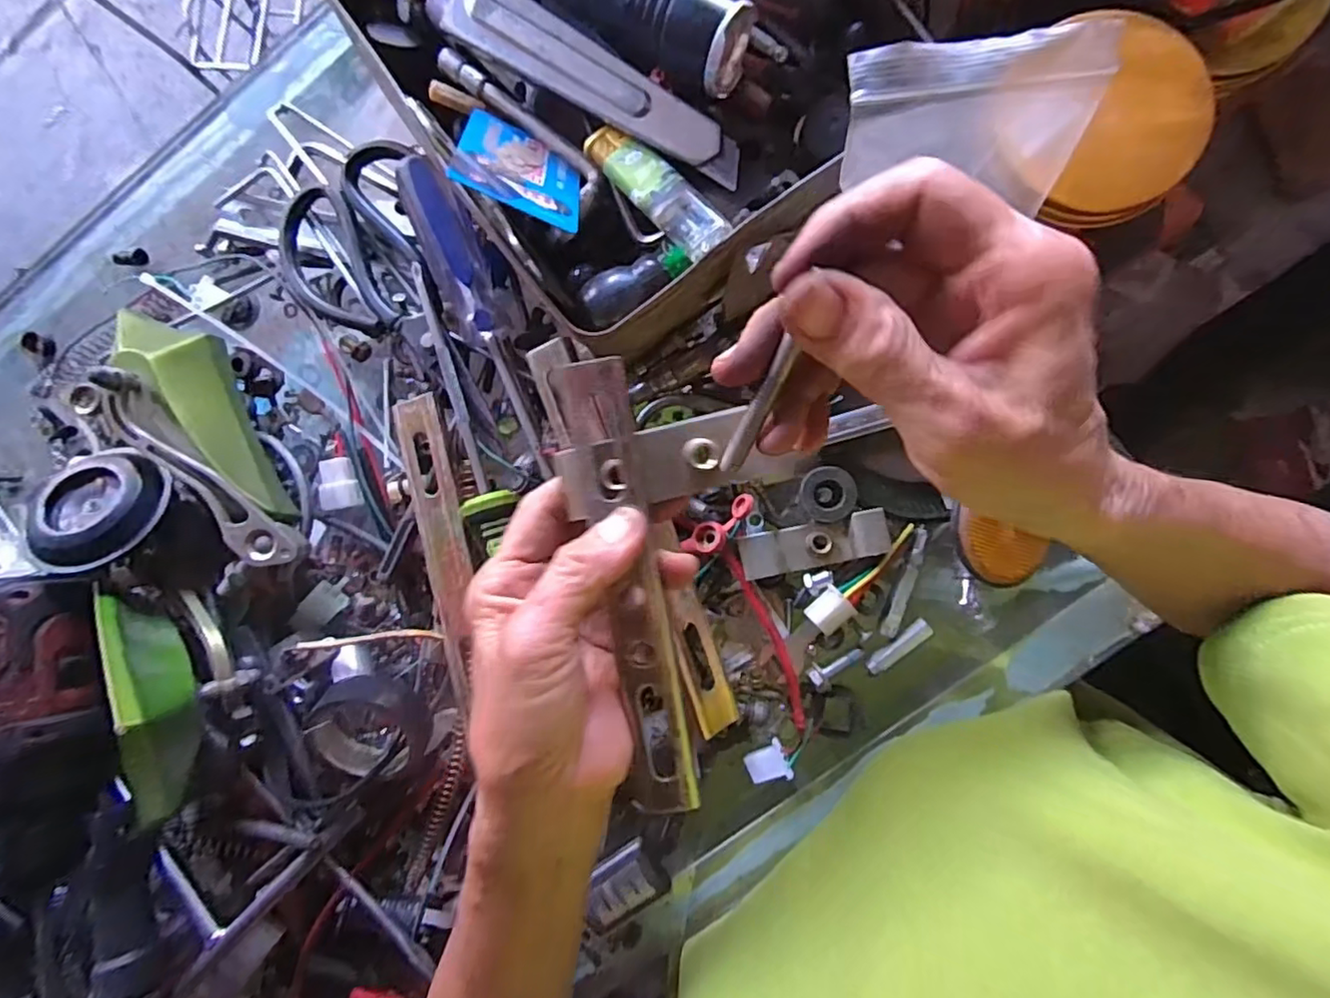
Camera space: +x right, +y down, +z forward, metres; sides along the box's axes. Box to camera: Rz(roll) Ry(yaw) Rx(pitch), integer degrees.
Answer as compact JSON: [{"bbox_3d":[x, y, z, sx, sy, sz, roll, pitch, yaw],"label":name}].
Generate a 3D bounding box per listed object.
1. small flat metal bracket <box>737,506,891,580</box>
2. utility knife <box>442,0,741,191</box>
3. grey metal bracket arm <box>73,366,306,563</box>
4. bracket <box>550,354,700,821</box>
[{"bbox_3d":[0.075,0.023,0.308,0.072,0.010,0.022,-13,90,6],"label":"small flat metal bracket"},{"bbox_3d":[-0.033,-0.191,0.277,0.157,0.009,0.027,34,94,4],"label":"utility knife"},{"bbox_3d":[-0.233,-0.012,0.302,0.024,0.035,0.118,-45,87,5],"label":"grey metal bracket arm"},{"bbox_3d":[-0.013,0.037,0.238,0.027,0.006,0.179,-8,97,6],"label":"bracket"}]

